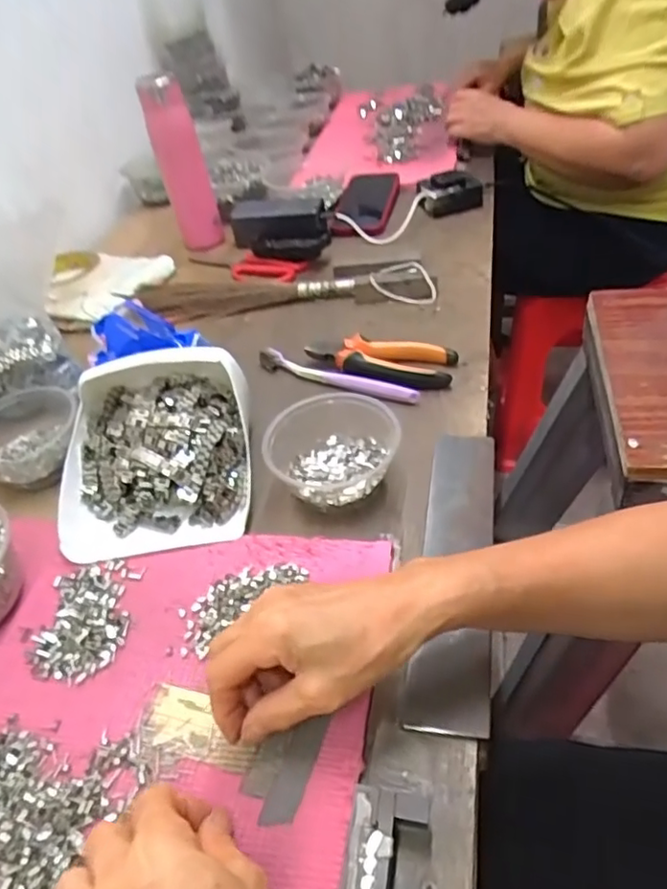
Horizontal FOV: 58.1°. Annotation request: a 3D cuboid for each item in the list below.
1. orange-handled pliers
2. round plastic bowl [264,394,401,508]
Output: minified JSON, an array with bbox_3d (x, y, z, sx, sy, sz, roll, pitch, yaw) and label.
[{"bbox_3d":[0.044,-0.083,0.600,0.150,0.018,0.066,3,44,15],"label":"orange-handled pliers"},{"bbox_3d":[-0.003,0.000,0.493,0.106,0.048,0.105,-6,42,5],"label":"round plastic bowl"}]

